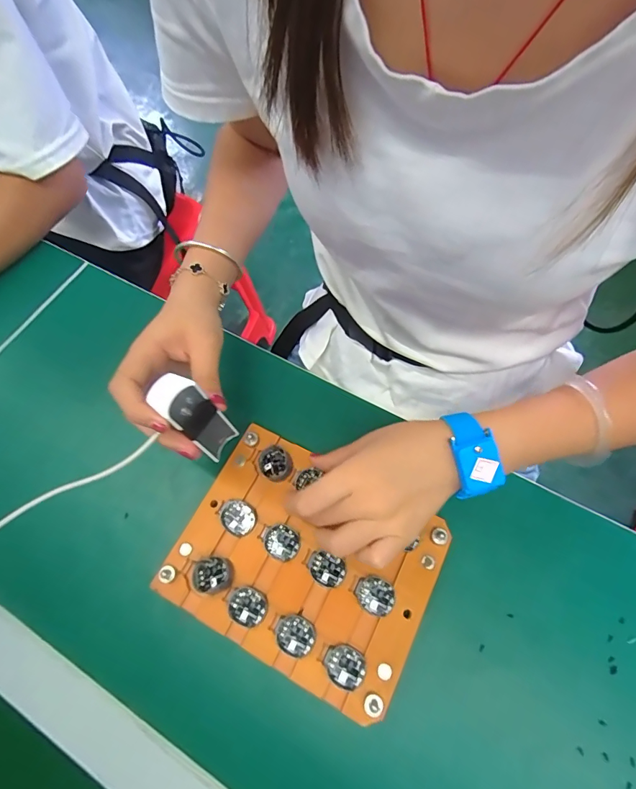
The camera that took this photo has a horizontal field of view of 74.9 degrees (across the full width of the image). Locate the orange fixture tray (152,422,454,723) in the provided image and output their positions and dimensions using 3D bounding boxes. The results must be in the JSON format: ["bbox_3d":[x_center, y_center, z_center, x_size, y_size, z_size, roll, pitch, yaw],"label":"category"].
[{"bbox_3d":[-0.011,0.125,0.319,0.188,0.012,0.145,26,67,12],"label":"orange fixture tray"}]

